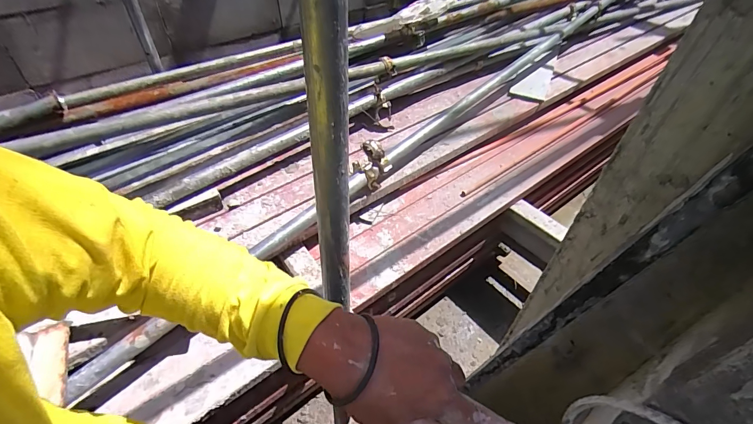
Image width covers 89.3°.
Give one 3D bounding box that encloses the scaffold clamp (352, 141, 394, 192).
[{"bbox_3d":[-0.019,-0.146,1.223,0.110,0.123,0.088,22,48,19],"label":"scaffold clamp"}]

